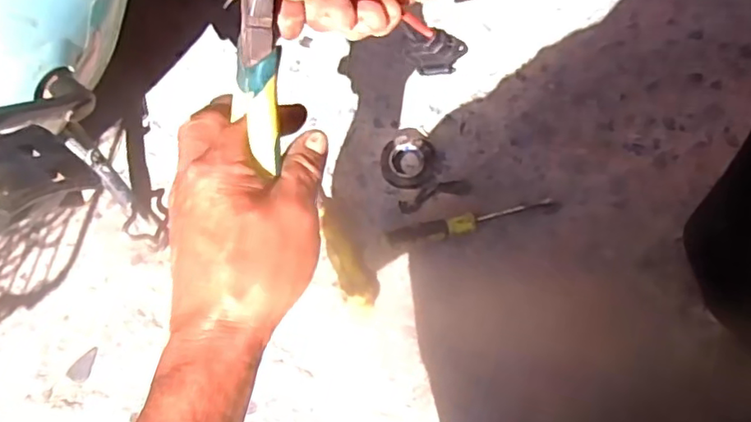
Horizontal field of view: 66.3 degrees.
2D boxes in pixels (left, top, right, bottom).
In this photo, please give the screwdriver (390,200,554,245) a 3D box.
[{"bbox_3d":[0.102,0.012,0.613,0.180,0.020,0.022,-12,77,-3],"label":"screwdriver"}]

